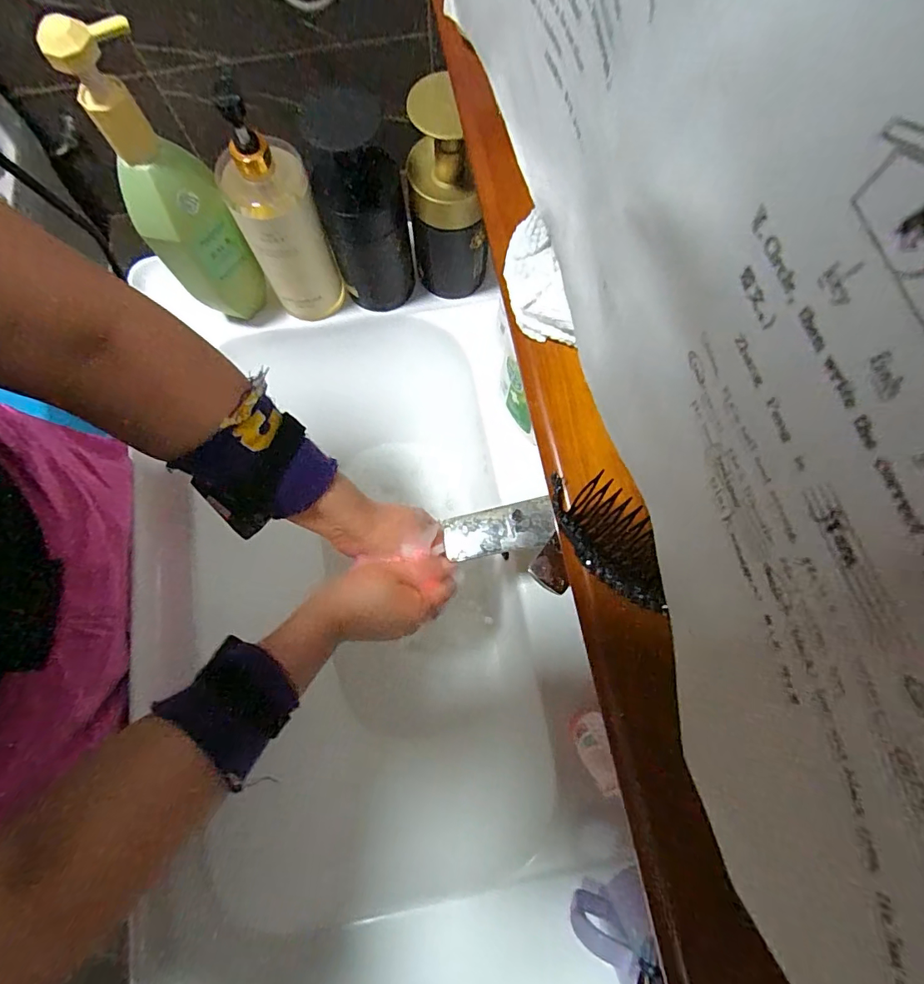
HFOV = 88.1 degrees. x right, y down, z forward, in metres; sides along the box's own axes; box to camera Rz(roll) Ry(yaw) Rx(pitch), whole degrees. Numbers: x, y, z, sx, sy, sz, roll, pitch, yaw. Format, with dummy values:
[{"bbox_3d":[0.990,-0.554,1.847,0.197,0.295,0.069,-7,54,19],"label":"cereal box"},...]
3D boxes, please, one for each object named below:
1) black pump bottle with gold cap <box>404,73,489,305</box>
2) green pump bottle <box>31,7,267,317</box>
[{"bbox_3d":[-0.016,-0.275,0.473,0.062,0.204,0.076,-41,79,-9],"label":"black pump bottle with gold cap"},{"bbox_3d":[-0.247,-0.245,0.420,0.079,0.254,0.049,-36,78,-8],"label":"green pump bottle"}]

